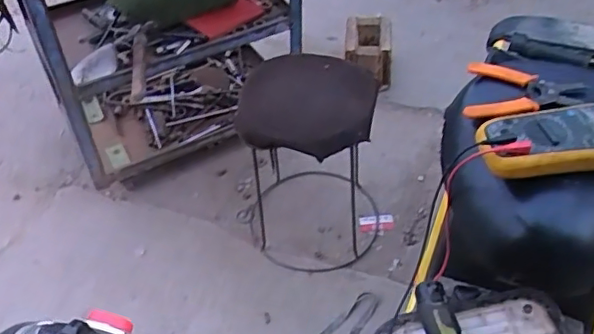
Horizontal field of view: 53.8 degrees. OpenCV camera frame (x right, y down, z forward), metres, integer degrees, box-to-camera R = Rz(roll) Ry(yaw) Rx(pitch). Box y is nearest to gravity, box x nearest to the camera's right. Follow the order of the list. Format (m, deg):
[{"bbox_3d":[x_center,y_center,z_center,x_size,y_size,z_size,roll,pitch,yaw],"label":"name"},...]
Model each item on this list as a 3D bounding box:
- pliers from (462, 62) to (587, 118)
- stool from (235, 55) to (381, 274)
[{"bbox_3d":[0.289,-0.091,0.761,0.147,0.025,0.088,17,51,21],"label":"pliers"},{"bbox_3d":[0.042,-0.015,1.397,0.302,0.413,0.320,-6,46,1],"label":"stool"}]

